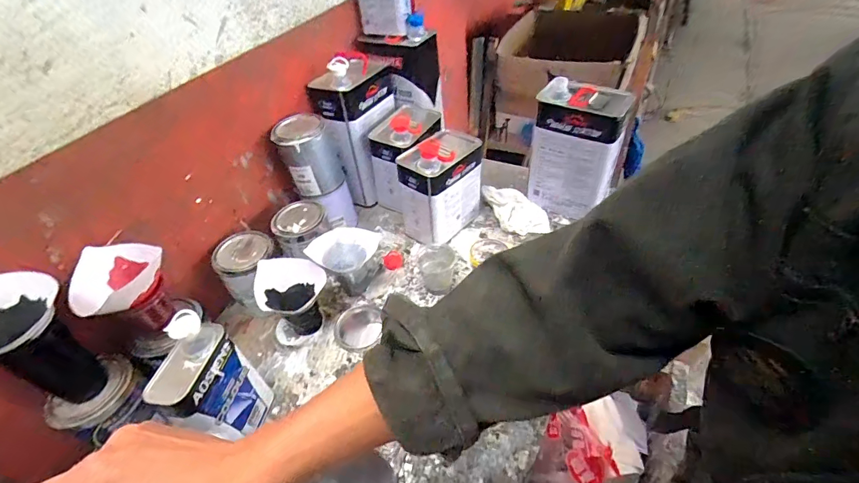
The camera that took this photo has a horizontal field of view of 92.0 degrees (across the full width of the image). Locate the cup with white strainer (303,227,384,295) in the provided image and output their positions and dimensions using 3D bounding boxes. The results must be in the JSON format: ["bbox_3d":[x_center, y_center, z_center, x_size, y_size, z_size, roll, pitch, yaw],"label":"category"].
[{"bbox_3d":[-0.155,0.040,0.812,0.116,0.107,0.099,-35,51,-27],"label":"cup with white strainer"}]

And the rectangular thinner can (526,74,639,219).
[{"bbox_3d":[0.314,-0.193,0.888,0.167,0.262,0.116,19,49,24],"label":"rectangular thinner can"}]

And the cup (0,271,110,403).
[{"bbox_3d":[-0.492,0.131,0.522,0.085,0.188,0.118,15,48,20],"label":"cup"}]

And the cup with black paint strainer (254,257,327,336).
[{"bbox_3d":[-0.243,0.097,0.750,0.118,0.128,0.094,-33,50,-25],"label":"cup with black paint strainer"}]

